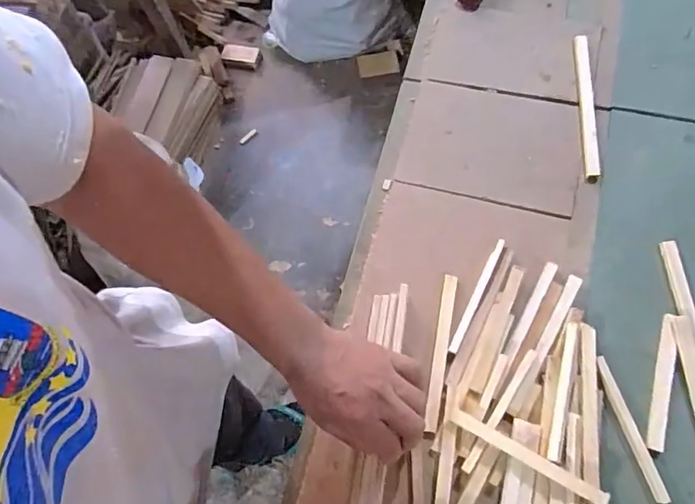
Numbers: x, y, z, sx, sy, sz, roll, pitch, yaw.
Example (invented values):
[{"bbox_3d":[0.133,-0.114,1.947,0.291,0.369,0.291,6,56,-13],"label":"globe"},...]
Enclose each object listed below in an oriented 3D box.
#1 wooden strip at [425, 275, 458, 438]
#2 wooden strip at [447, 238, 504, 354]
[{"bbox_3d":[0.099,0.105,0.531,0.017,0.009,0.171,9,72,8],"label":"wooden strip"},{"bbox_3d":[0.141,0.047,0.548,0.010,0.006,0.137,25,75,13],"label":"wooden strip"}]

